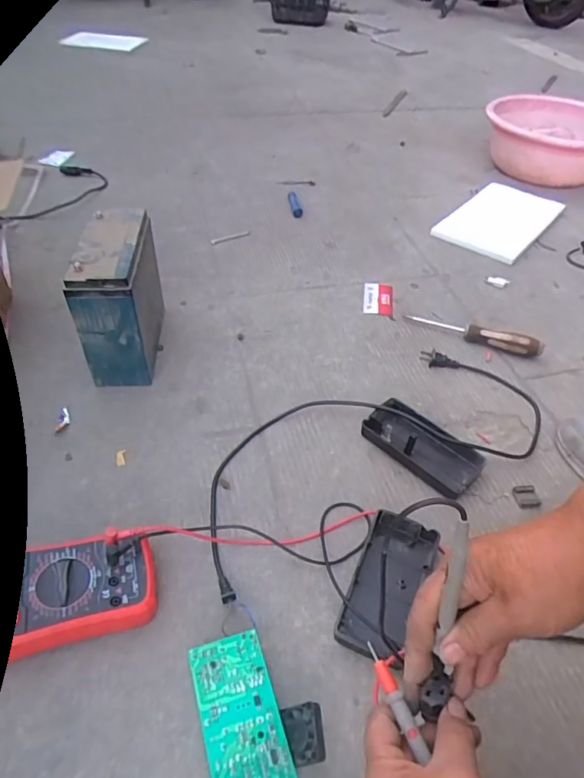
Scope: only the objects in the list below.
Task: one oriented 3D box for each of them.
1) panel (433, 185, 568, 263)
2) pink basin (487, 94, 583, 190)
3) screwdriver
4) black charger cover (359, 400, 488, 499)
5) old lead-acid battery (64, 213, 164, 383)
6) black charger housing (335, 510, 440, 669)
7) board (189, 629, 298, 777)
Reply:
[{"bbox_3d":[0.452,-0.373,1.093,0.180,0.015,0.336,31,50,23],"label":"panel"},{"bbox_3d":[0.673,-0.648,1.305,0.337,0.132,0.381,22,47,15],"label":"pink basin"},{"bbox_3d":[0.287,-0.092,0.791,0.210,0.029,0.037,21,47,15],"label":"screwdriver"},{"bbox_3d":[0.162,0.071,0.628,0.142,0.028,0.072,37,53,28],"label":"black charger cover"},{"bbox_3d":[-0.228,-0.125,0.686,0.083,0.175,0.178,2,45,-4],"label":"old lead-acid battery"},{"bbox_3d":[0.098,0.193,0.502,0.070,0.025,0.143,19,47,13],"label":"black charger housing"},{"bbox_3d":[-0.042,0.270,0.409,0.062,0.035,0.119,-12,48,-16],"label":"board"}]

